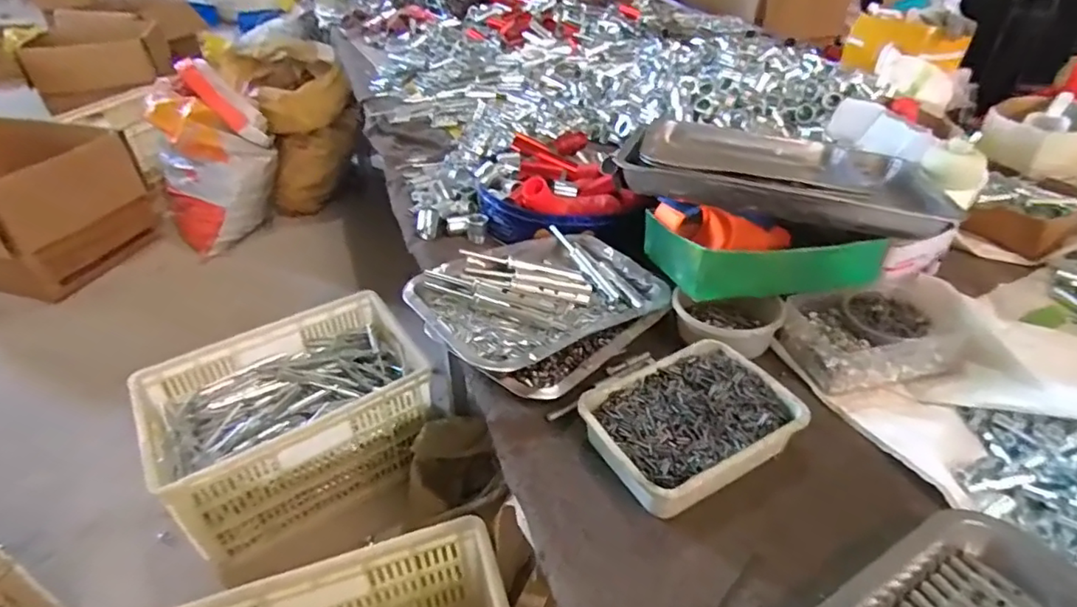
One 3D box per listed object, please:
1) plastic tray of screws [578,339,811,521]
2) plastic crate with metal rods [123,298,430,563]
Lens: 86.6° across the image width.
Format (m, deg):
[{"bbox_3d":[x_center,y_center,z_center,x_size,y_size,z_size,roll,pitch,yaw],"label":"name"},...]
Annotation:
[{"bbox_3d":[0.135,0.103,0.513,0.179,0.035,0.128,-19,41,-22],"label":"plastic tray of screws"},{"bbox_3d":[-0.464,0.210,1.122,0.472,0.221,0.334,-22,42,-25],"label":"plastic crate with metal rods"}]

